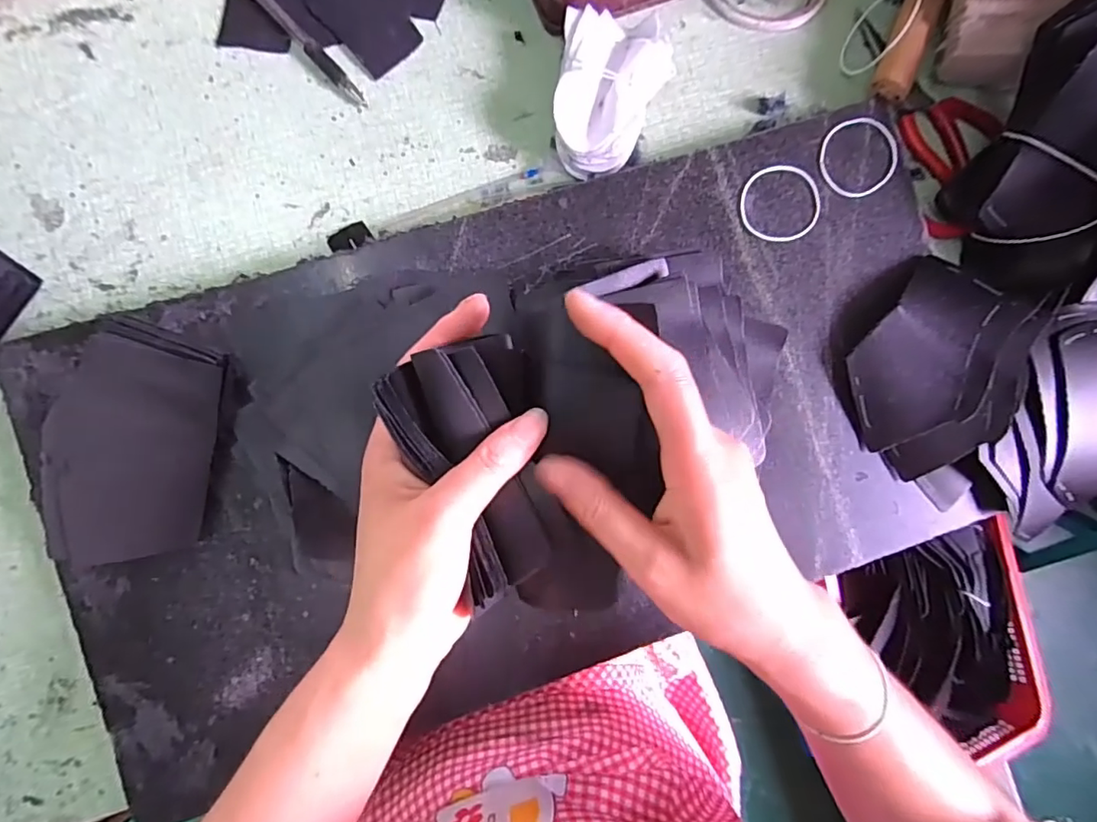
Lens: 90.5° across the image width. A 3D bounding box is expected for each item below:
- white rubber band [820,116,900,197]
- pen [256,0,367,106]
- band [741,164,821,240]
[{"bbox_3d":[0.214,-0.173,0.371,0.058,0.004,0.053,0,86,-5],"label":"white rubber band"},{"bbox_3d":[-0.168,-0.252,0.361,0.011,0.011,0.120,-44,90,-6],"label":"pen"},{"bbox_3d":[0.156,-0.140,0.365,0.055,0.004,0.051,0,86,-5],"label":"band"}]

